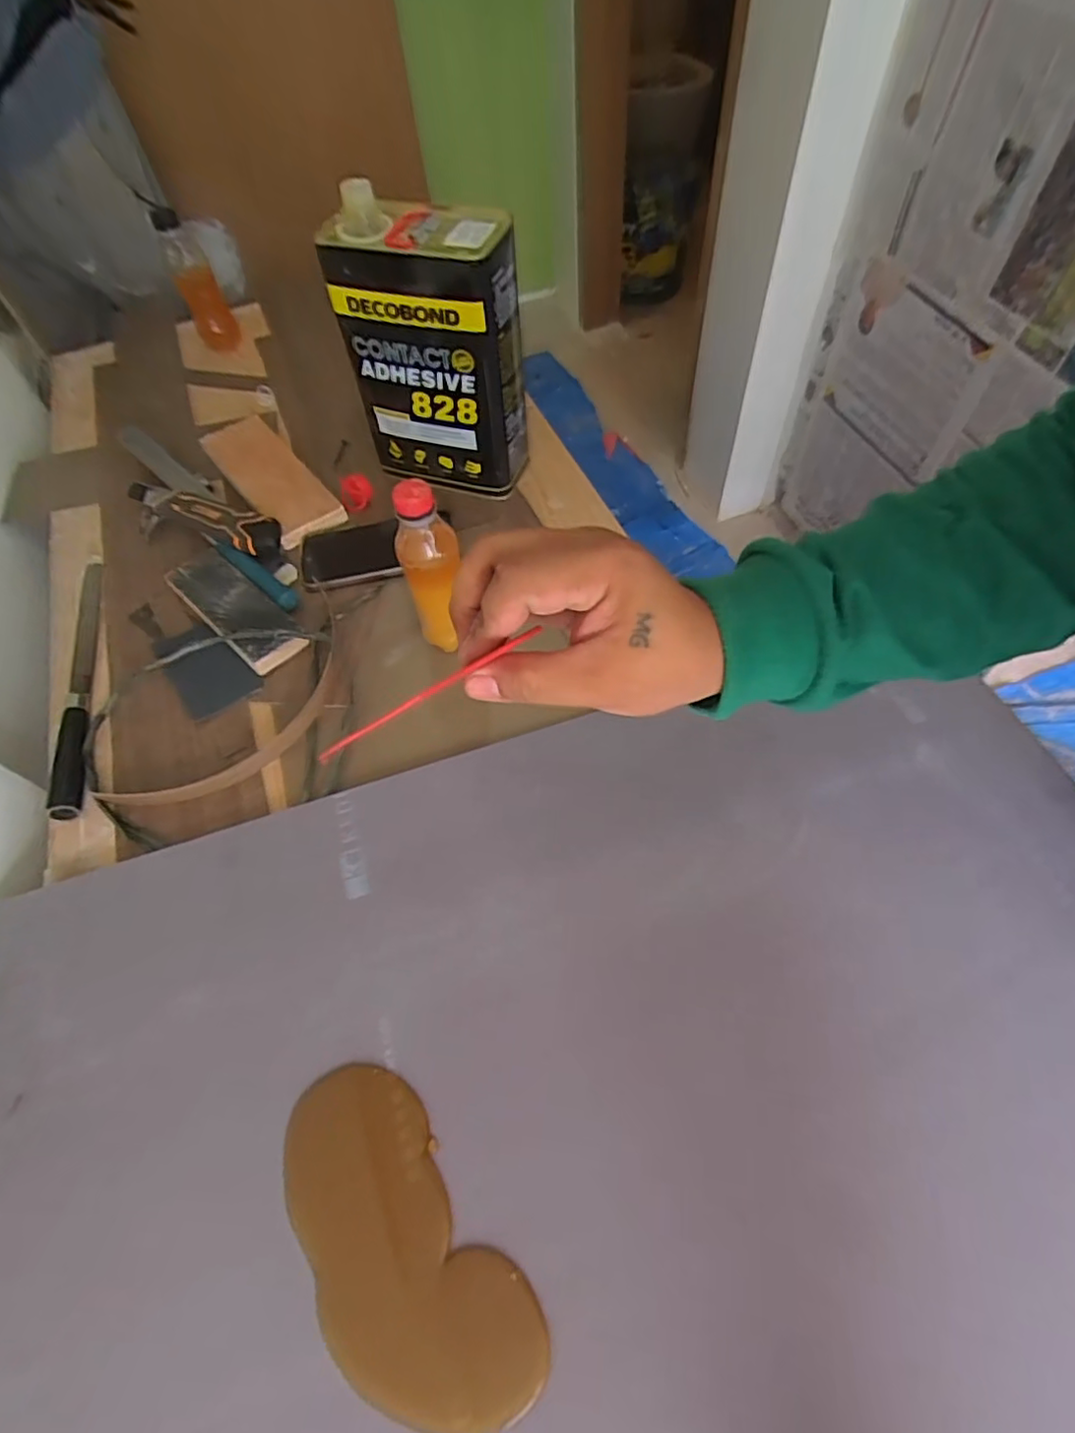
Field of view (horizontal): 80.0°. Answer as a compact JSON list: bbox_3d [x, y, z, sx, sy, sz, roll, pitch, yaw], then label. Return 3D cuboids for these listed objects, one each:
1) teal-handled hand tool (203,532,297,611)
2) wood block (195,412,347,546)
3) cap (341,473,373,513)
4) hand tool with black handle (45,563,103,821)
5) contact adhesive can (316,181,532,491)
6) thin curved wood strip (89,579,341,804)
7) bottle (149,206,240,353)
[{"bbox_3d":[-0.303,-0.160,0.680,0.159,0.017,0.025,39,66,23],"label":"teal-handled hand tool"},{"bbox_3d":[-0.318,-0.288,0.761,0.076,0.019,0.242,-34,62,-18],"label":"wood block"},{"bbox_3d":[-0.206,-0.255,0.730,0.035,0.041,0.011,0,30,-36],"label":"cap"},{"bbox_3d":[-0.448,-0.045,0.623,0.026,0.016,0.317,-17,58,-9],"label":"hand tool with black handle"},{"bbox_3d":[-0.103,-0.365,0.655,0.162,0.243,0.081,8,60,16],"label":"contact adhesive can"},{"bbox_3d":[-0.257,-0.009,0.591,0.100,0.014,0.276,27,62,18],"label":"thin curved wood strip"},{"bbox_3d":[-0.467,-0.592,0.880,0.056,0.161,0.054,-33,57,-10],"label":"bottle"}]

